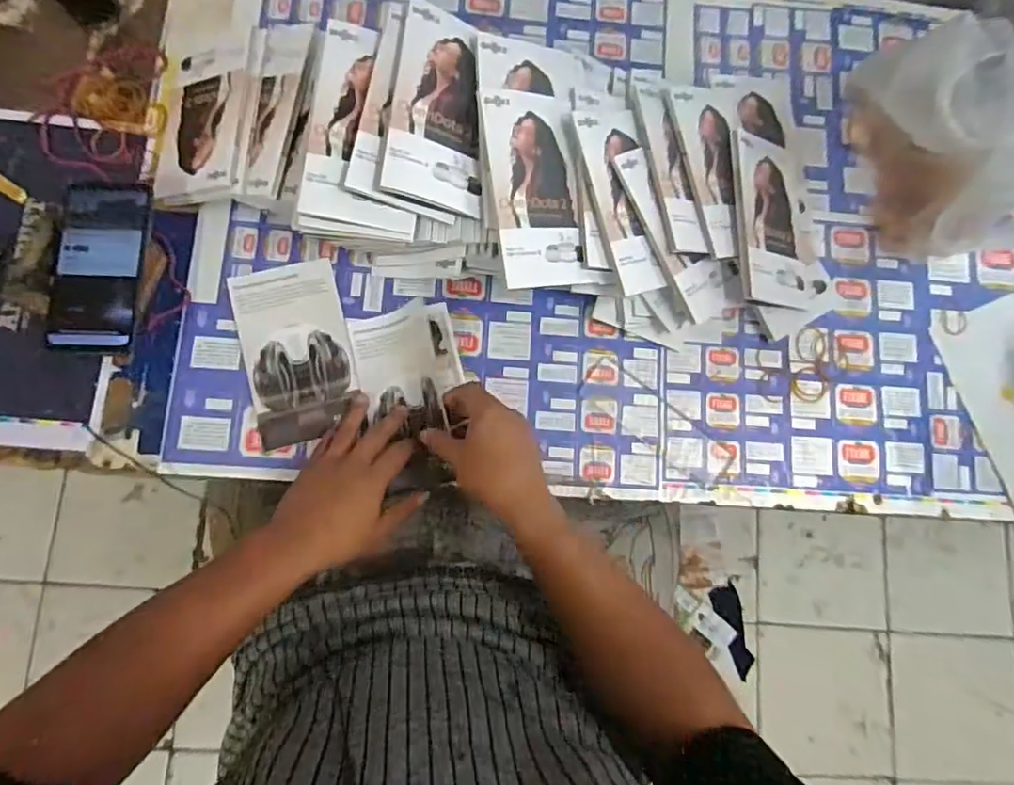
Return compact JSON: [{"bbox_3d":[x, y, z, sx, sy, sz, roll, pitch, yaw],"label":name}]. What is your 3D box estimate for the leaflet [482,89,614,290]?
[{"bbox_3d":[0.030,-0.186,0.531,0.100,0.011,0.178,-13,93,-29],"label":"leaflet"}]

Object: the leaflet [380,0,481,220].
[{"bbox_3d":[-0.059,-0.252,0.516,0.085,0.011,0.171,8,85,-23],"label":"leaflet"}]

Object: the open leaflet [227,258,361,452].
[{"bbox_3d":[-0.206,-0.042,0.569,0.099,0.006,0.173,-13,82,-9],"label":"open leaflet"}]

